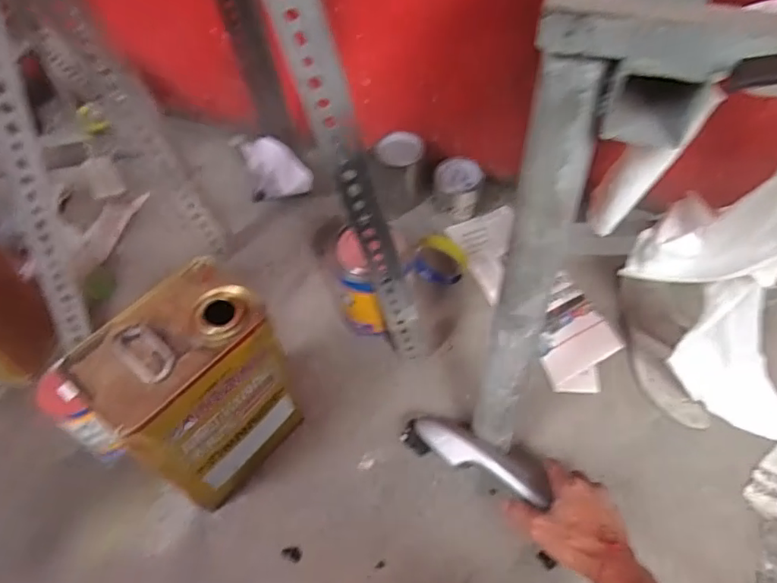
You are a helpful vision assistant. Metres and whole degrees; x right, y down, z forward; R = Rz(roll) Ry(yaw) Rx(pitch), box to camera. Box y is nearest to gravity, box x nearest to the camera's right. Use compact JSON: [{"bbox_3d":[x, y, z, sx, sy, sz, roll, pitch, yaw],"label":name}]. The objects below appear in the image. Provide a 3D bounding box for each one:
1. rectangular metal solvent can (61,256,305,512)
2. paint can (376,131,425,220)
[{"bbox_3d":[-0.194,0.114,0.609,0.109,0.256,0.167,35,61,23],"label":"rectangular metal solvent can"},{"bbox_3d":[0.020,-0.183,0.897,0.075,0.110,0.086,3,54,3],"label":"paint can"}]

